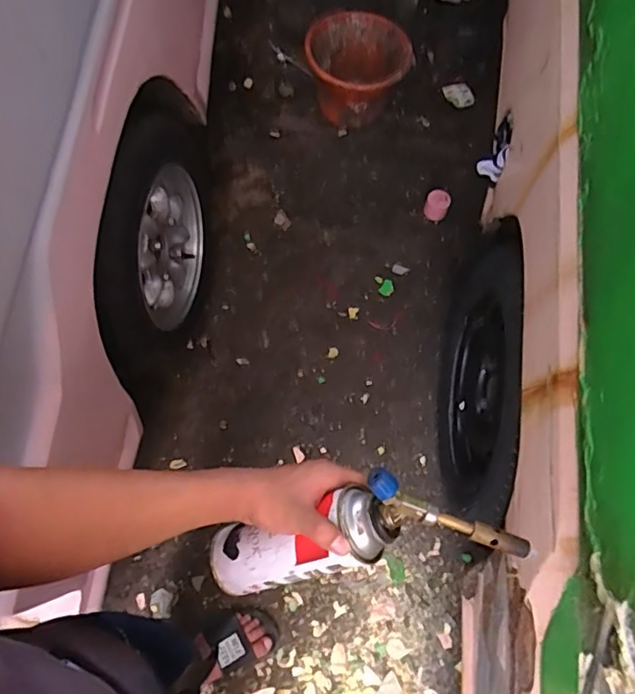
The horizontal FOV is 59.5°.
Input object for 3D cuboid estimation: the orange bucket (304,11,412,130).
[{"bbox_3d":[0.106,-0.738,1.522,0.267,0.239,0.289,0,69,-1],"label":"orange bucket"}]

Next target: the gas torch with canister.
[{"bbox_3d":[0.023,0.165,0.477,0.269,0.090,0.078,-20,69,19],"label":"gas torch with canister"}]

